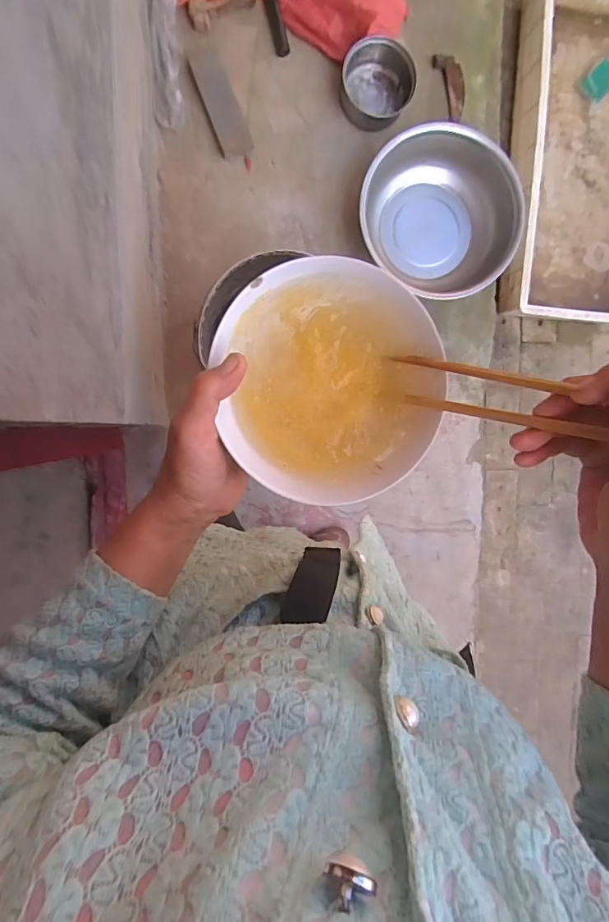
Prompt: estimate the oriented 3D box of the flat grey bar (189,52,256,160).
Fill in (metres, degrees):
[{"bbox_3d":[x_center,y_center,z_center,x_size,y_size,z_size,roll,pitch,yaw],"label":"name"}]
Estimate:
[{"bbox_3d":[-0.187,-0.789,1.072,0.068,0.023,0.211,-25,97,-4],"label":"flat grey bar"}]

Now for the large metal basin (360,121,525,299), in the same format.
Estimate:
[{"bbox_3d":[0.315,-0.590,1.155,0.370,0.137,0.338,-1,95,-7],"label":"large metal basin"}]

